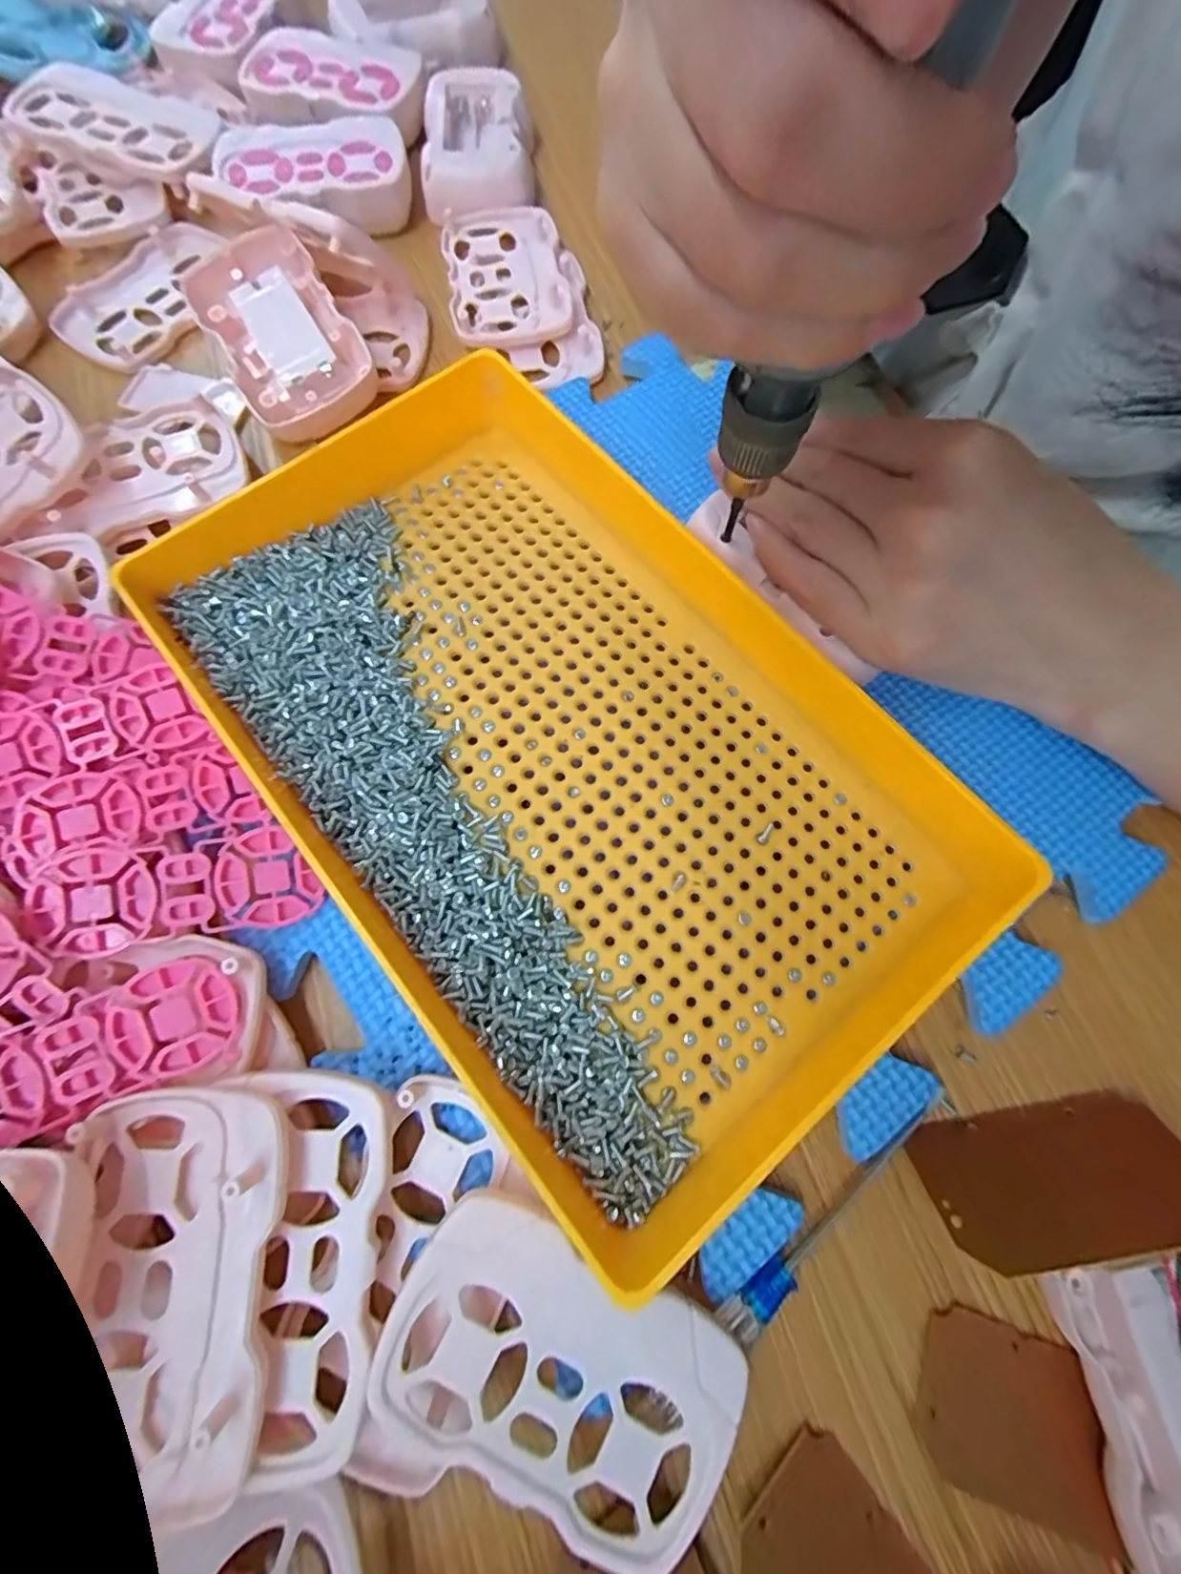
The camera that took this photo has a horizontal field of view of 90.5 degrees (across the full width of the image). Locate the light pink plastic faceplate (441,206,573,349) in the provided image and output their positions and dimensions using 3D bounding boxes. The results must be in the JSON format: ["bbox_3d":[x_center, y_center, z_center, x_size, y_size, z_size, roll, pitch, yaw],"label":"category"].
[{"bbox_3d":[-0.040,-0.238,0.273,0.053,0.010,0.083,-9,73,-4],"label":"light pink plastic faceplate"}]

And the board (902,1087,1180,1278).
[{"bbox_3d":[0.131,0.107,0.162,0.073,0.039,0.004,-10,118,-2],"label":"board"}]

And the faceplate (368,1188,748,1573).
[{"bbox_3d":[-0.007,0.146,0.145,0.085,0.014,0.057,24,74,6],"label":"faceplate"}]

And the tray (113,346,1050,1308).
[{"bbox_3d":[-0.011,-0.019,0.180,0.161,0.033,0.239,-38,77,-12],"label":"tray"}]

